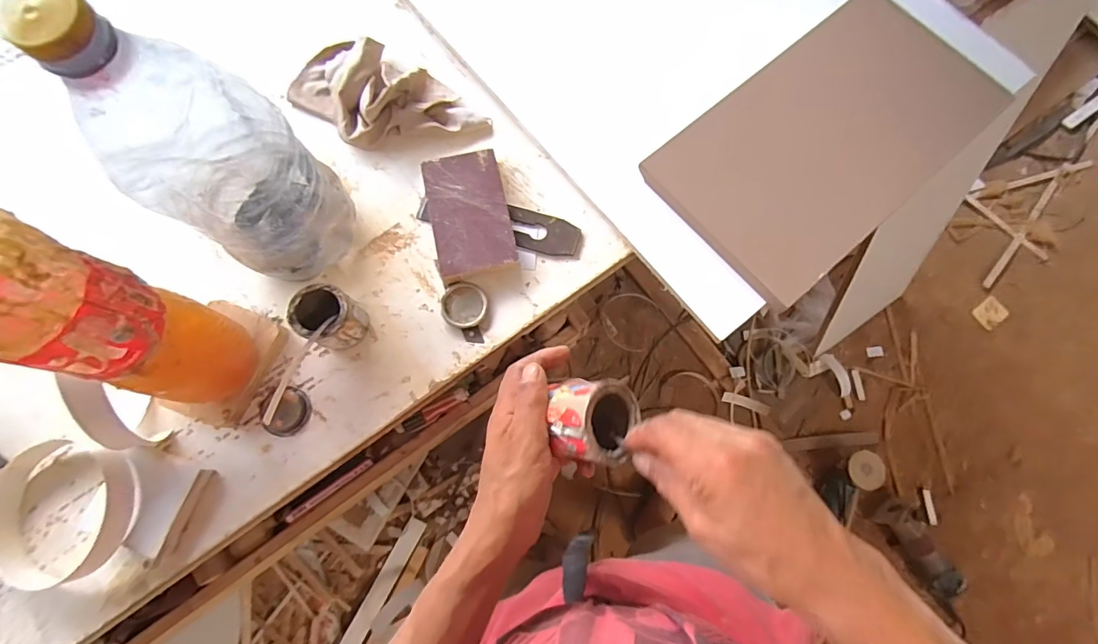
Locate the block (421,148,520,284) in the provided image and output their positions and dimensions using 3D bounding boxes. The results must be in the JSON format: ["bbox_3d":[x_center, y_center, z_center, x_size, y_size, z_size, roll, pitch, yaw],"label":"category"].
[{"bbox_3d":[-0.083,-0.112,0.512,0.079,0.028,0.137,-12,75,-4],"label":"block"}]

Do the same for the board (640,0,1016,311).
[{"bbox_3d":[0.299,-0.201,0.527,0.354,0.027,0.208,-40,78,-11],"label":"board"}]

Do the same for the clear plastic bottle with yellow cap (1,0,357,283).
[{"bbox_3d":[-0.258,-0.125,0.377,0.104,0.293,0.109,33,77,8],"label":"clear plastic bottle with yellow cap"}]

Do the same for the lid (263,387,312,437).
[{"bbox_3d":[-0.255,0.085,0.468,0.046,0.008,0.045,0,74,-1],"label":"lid"}]

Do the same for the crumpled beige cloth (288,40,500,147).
[{"bbox_3d":[-0.184,-0.250,0.536,0.224,0.036,0.118,29,76,7],"label":"crumpled beige cloth"}]

